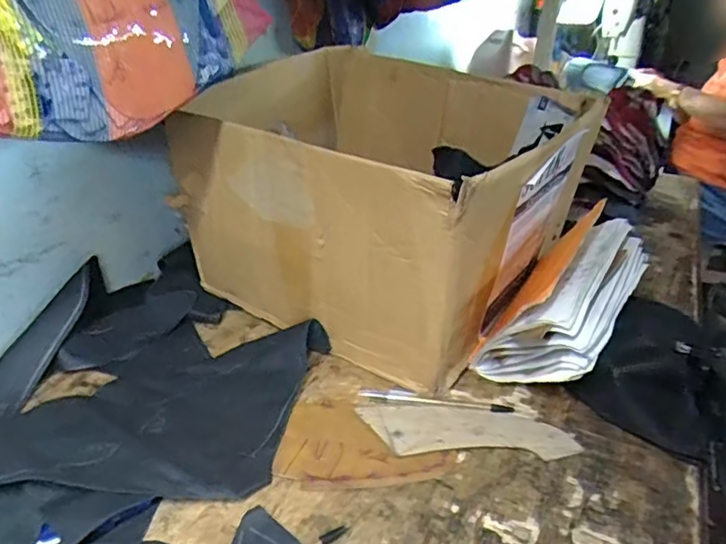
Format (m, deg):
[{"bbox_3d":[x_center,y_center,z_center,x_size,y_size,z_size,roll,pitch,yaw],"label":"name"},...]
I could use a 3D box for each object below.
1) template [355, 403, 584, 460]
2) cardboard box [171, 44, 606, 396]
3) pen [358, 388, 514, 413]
[{"bbox_3d":[0.095,0.146,0.521,0.190,0.005,0.059,3,27,2],"label":"template"},{"bbox_3d":[0.001,-0.091,0.698,0.449,0.262,0.346,21,33,33],"label":"cardboard box"},{"bbox_3d":[0.071,0.124,0.554,0.148,0.006,0.016,6,27,7],"label":"pen"}]

